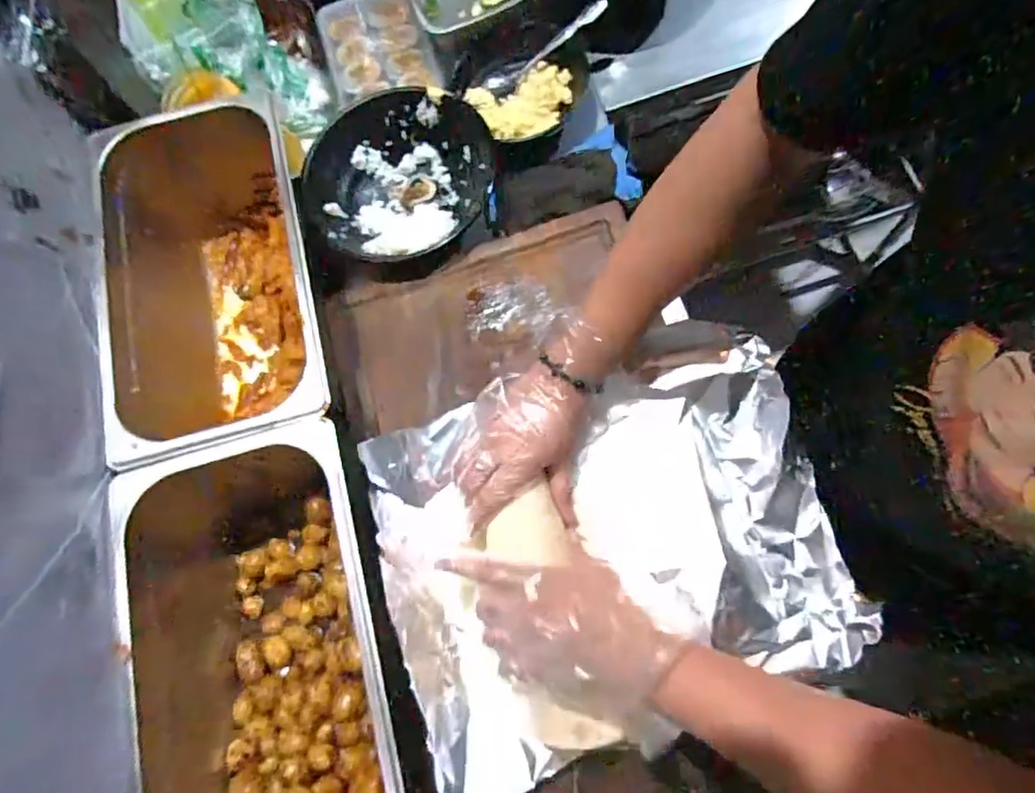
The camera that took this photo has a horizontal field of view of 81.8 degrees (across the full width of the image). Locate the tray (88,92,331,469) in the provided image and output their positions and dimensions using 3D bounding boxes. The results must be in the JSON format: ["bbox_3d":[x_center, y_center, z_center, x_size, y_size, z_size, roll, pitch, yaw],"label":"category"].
[{"bbox_3d":[-0.270,-0.091,0.561,0.201,0.158,0.327,-16,72,3],"label":"tray"}]

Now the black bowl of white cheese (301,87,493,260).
[{"bbox_3d":[-0.122,-0.217,0.618,0.190,0.053,0.190,-2,73,7],"label":"black bowl of white cheese"}]

